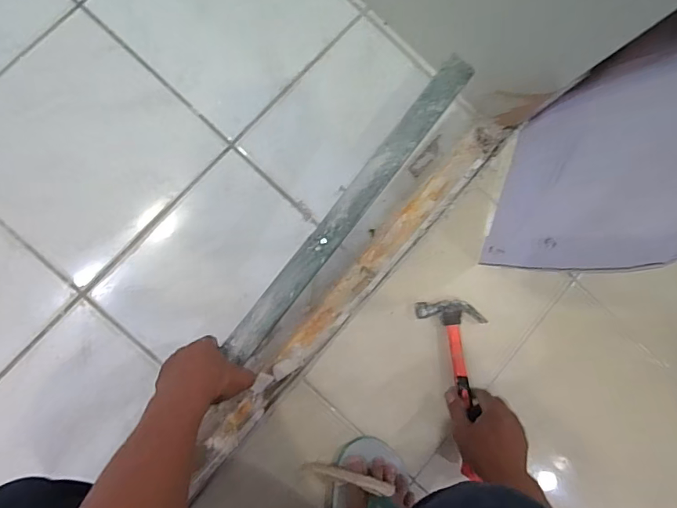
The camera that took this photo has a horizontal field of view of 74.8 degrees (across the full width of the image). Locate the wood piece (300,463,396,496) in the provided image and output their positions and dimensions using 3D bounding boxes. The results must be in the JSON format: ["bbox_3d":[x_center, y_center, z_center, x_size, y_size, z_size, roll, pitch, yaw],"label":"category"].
[{"bbox_3d":[0.014,0.304,0.603,0.124,0.013,0.014,12,84,12],"label":"wood piece"}]

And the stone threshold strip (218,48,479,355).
[{"bbox_3d":[0.014,-0.056,0.556,0.039,0.016,0.455,38,91,-3],"label":"stone threshold strip"}]

